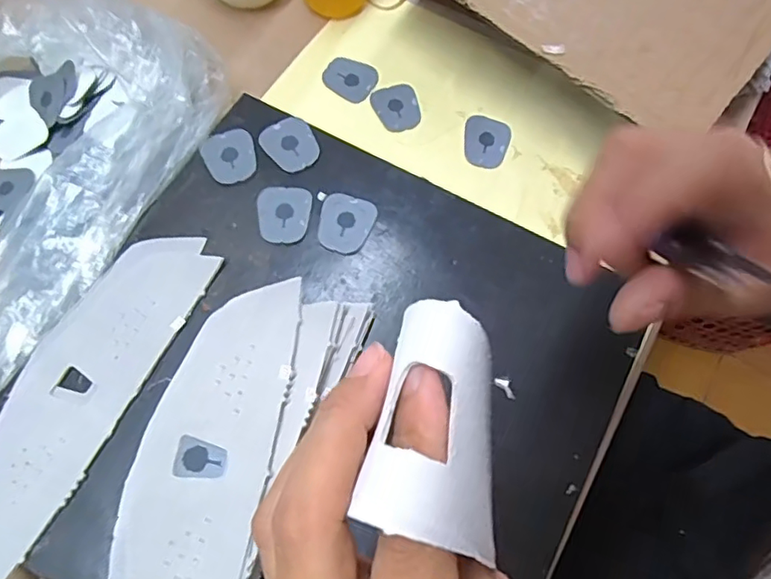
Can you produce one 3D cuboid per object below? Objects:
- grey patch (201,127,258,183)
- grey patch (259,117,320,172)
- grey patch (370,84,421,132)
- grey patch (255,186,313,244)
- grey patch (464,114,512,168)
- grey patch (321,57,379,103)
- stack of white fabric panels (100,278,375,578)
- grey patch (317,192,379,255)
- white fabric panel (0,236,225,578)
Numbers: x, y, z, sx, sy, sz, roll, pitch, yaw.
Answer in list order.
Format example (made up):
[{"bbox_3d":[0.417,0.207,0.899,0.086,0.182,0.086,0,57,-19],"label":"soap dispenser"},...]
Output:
[{"bbox_3d":[-0.101,-0.087,0.359,0.033,0.004,0.039,-22,72,-9],"label":"grey patch"},{"bbox_3d":[-0.062,-0.097,0.364,0.032,0.004,0.038,-37,75,-14],"label":"grey patch"},{"bbox_3d":[0.008,-0.135,0.407,0.033,0.004,0.039,-18,71,-8],"label":"grey patch"},{"bbox_3d":[-0.064,-0.048,0.346,0.033,0.004,0.037,6,69,0],"label":"grey patch"},{"bbox_3d":[0.072,-0.108,0.398,0.033,0.005,0.039,17,70,5],"label":"grey patch"},{"bbox_3d":[-0.027,-0.160,0.416,0.037,0.006,0.034,23,70,7],"label":"grey patch"},{"bbox_3d":[-0.081,0.090,0.273,0.075,0.044,0.212,20,70,6],"label":"stack of white fabric panels"},{"bbox_3d":[-0.026,-0.042,0.346,0.034,0.004,0.038,19,70,6],"label":"grey patch"},{"bbox_3d":[-0.170,0.051,0.305,0.059,0.004,0.196,26,71,8],"label":"white fabric panel"}]

